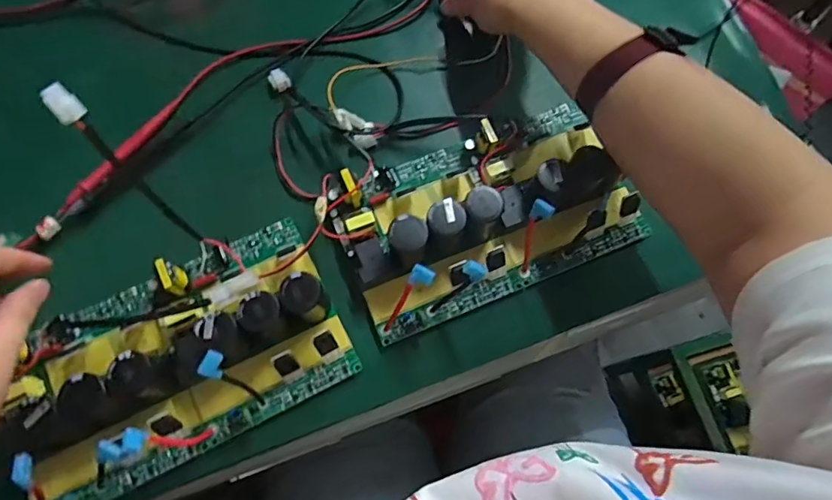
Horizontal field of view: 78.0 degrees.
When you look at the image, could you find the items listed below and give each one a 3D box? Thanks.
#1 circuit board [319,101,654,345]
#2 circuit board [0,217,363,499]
[{"bbox_3d":[0.057,-0.036,0.409,0.237,0.053,0.138,-22,74,-8],"label":"circuit board"},{"bbox_3d":[-0.177,0.076,0.365,0.240,0.052,0.140,-26,75,-10],"label":"circuit board"}]

